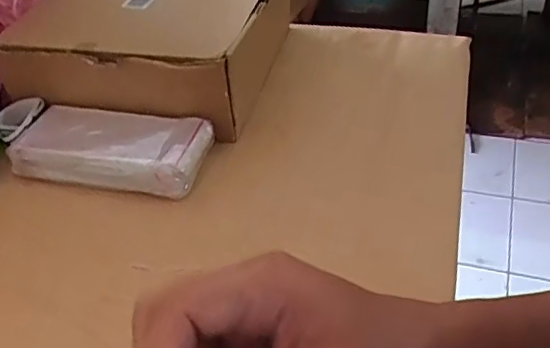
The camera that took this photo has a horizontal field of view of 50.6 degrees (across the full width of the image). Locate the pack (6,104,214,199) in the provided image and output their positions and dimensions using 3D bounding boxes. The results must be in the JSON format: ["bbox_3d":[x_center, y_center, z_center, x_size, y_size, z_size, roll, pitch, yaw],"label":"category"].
[{"bbox_3d":[-0.162,-0.026,0.581,0.187,0.044,0.084,7,41,16],"label":"pack"}]

